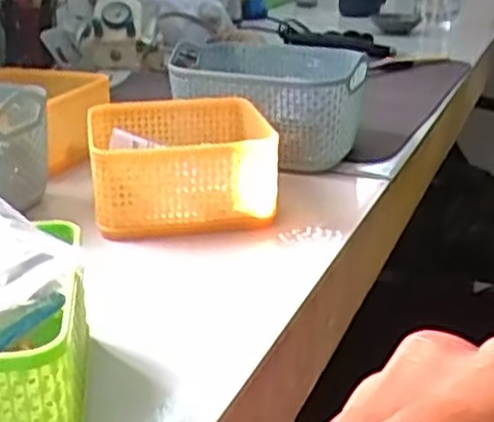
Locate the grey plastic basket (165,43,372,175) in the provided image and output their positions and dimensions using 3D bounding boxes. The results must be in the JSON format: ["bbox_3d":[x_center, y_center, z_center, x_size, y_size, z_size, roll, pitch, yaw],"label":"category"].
[{"bbox_3d":[0.025,-0.099,0.699,0.157,0.084,0.133,13,26,31],"label":"grey plastic basket"}]

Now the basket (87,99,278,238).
[{"bbox_3d":[-0.051,-0.039,0.593,0.130,0.061,0.149,-5,22,-10],"label":"basket"}]

